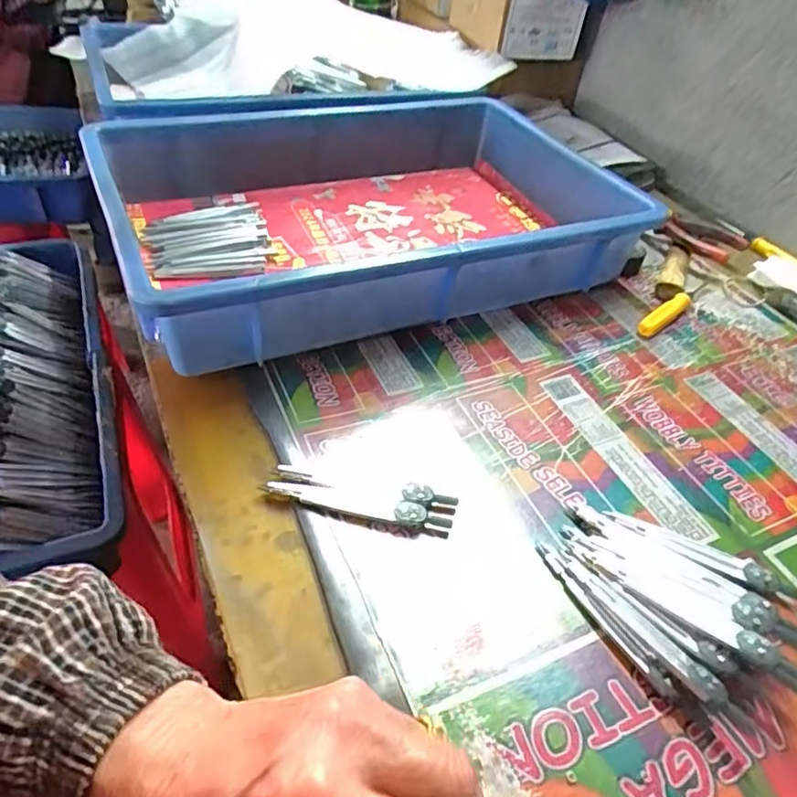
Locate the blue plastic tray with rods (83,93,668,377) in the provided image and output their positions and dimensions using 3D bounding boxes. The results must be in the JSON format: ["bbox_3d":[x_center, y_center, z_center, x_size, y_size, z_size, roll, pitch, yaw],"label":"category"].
[{"bbox_3d":[-0.027,-0.174,0.529,0.408,0.086,0.313,-14,48,-20],"label":"blue plastic tray with rods"}]

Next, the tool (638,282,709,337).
[{"bbox_3d":[0.250,-0.083,0.521,0.123,0.013,0.014,-31,56,-32],"label":"tool"}]

